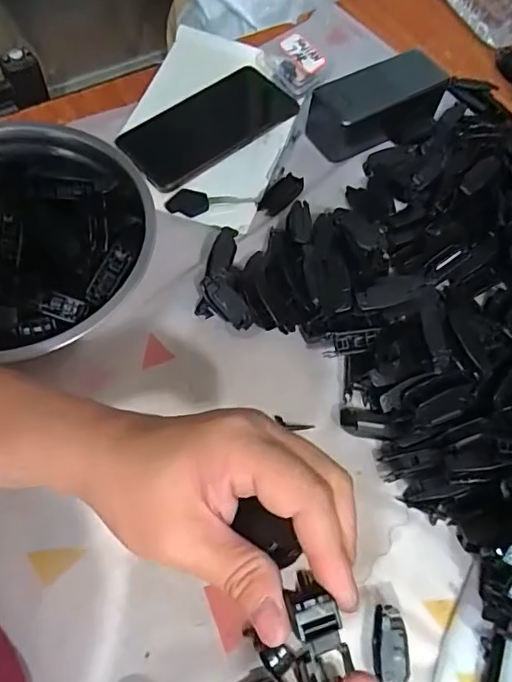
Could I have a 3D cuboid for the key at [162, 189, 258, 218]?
[{"bbox_3d":[-0.039,-0.120,0.445,0.075,0.006,0.025,4,63,-2],"label":"key"}]

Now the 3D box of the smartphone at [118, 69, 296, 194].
[{"bbox_3d":[-0.039,-0.205,0.484,0.169,0.015,0.075,-37,71,-20],"label":"smartphone"}]

